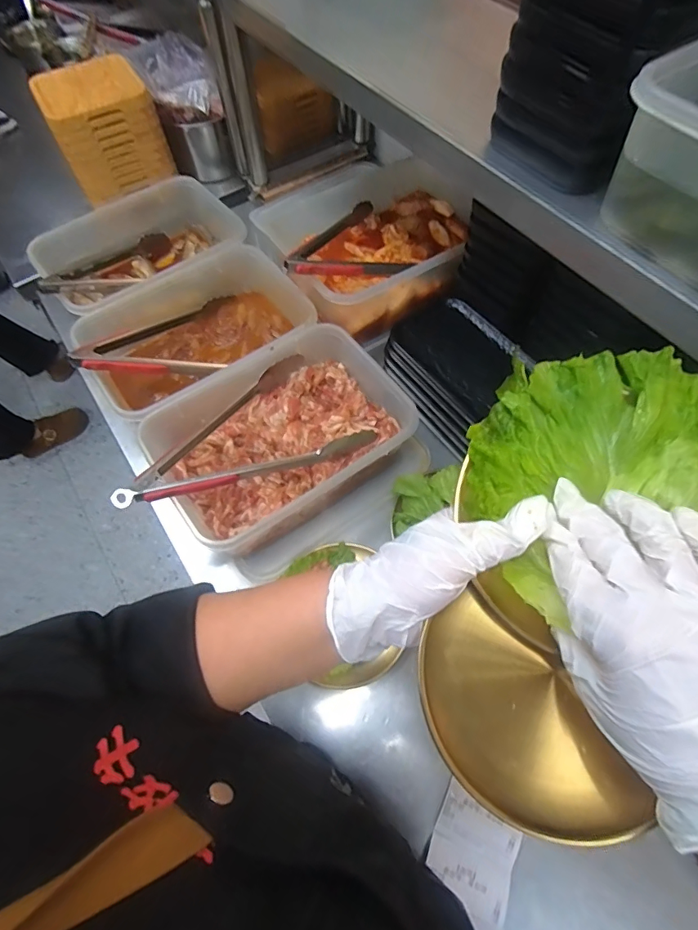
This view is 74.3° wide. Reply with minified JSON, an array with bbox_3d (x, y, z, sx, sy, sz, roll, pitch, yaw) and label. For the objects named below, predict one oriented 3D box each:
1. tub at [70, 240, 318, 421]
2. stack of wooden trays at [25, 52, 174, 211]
[{"bbox_3d":[-0.216,-0.191,0.700,0.323,0.119,0.239,-36,67,-17],"label":"tub"},{"bbox_3d":[-0.465,-0.636,0.881,0.184,0.170,0.157,-30,65,-14],"label":"stack of wooden trays"}]

